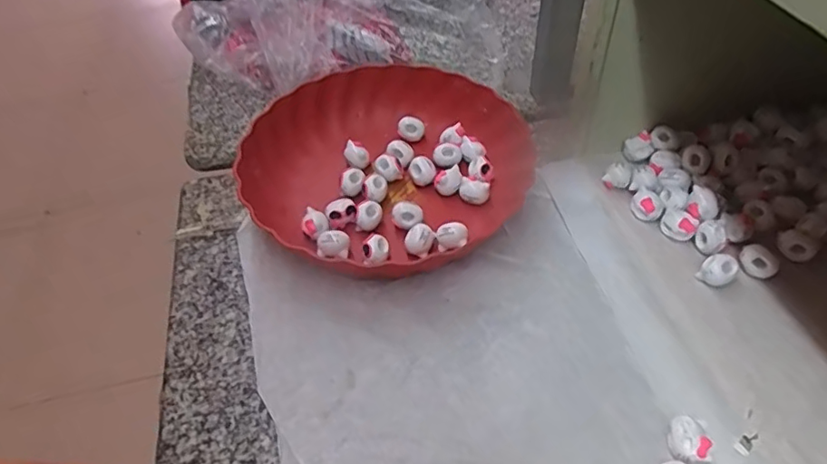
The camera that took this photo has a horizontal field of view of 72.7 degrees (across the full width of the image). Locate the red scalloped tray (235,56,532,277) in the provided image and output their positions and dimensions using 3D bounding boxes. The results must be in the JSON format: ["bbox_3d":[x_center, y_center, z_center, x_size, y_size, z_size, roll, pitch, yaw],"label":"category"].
[{"bbox_3d":[-0.026,-0.062,0.502,0.240,0.061,0.225,-33,54,-24],"label":"red scalloped tray"}]

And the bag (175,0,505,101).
[{"bbox_3d":[-0.072,-0.245,0.589,0.290,0.151,0.188,-27,51,-20],"label":"bag"}]

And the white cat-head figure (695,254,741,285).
[{"bbox_3d":[0.218,0.028,0.401,0.022,0.023,0.020,-2,47,2],"label":"white cat-head figure"}]

